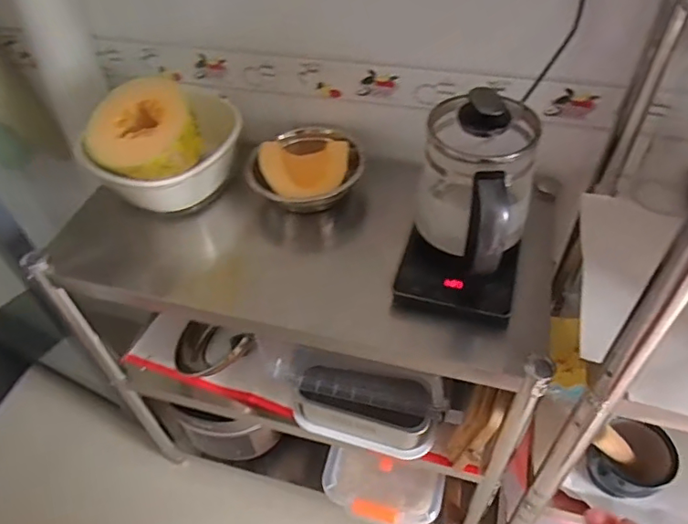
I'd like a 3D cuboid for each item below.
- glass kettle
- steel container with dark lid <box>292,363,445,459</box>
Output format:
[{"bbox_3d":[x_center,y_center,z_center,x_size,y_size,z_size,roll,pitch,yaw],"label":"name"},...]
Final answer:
[{"bbox_3d":[0.170,-0.107,0.669,0.139,0.186,0.186,15,51,15],"label":"glass kettle"},{"bbox_3d":[0.037,0.248,0.880,0.242,0.124,0.080,9,50,11],"label":"steel container with dark lid"}]

